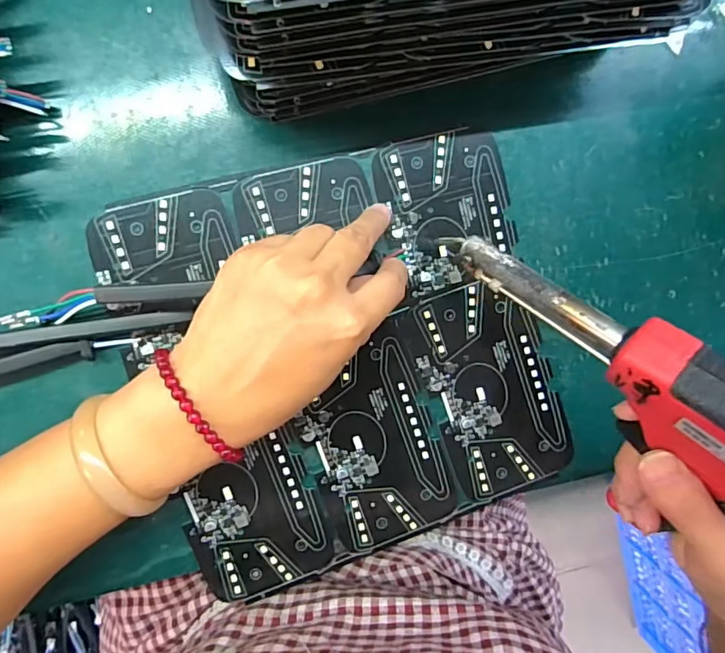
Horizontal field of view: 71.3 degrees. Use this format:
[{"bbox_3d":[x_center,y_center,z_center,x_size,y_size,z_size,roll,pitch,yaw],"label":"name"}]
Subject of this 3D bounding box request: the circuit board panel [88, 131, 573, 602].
[{"bbox_3d":[-0.008,0.020,0.295,0.232,0.006,0.226,-17,97,-5],"label":"circuit board panel"}]

